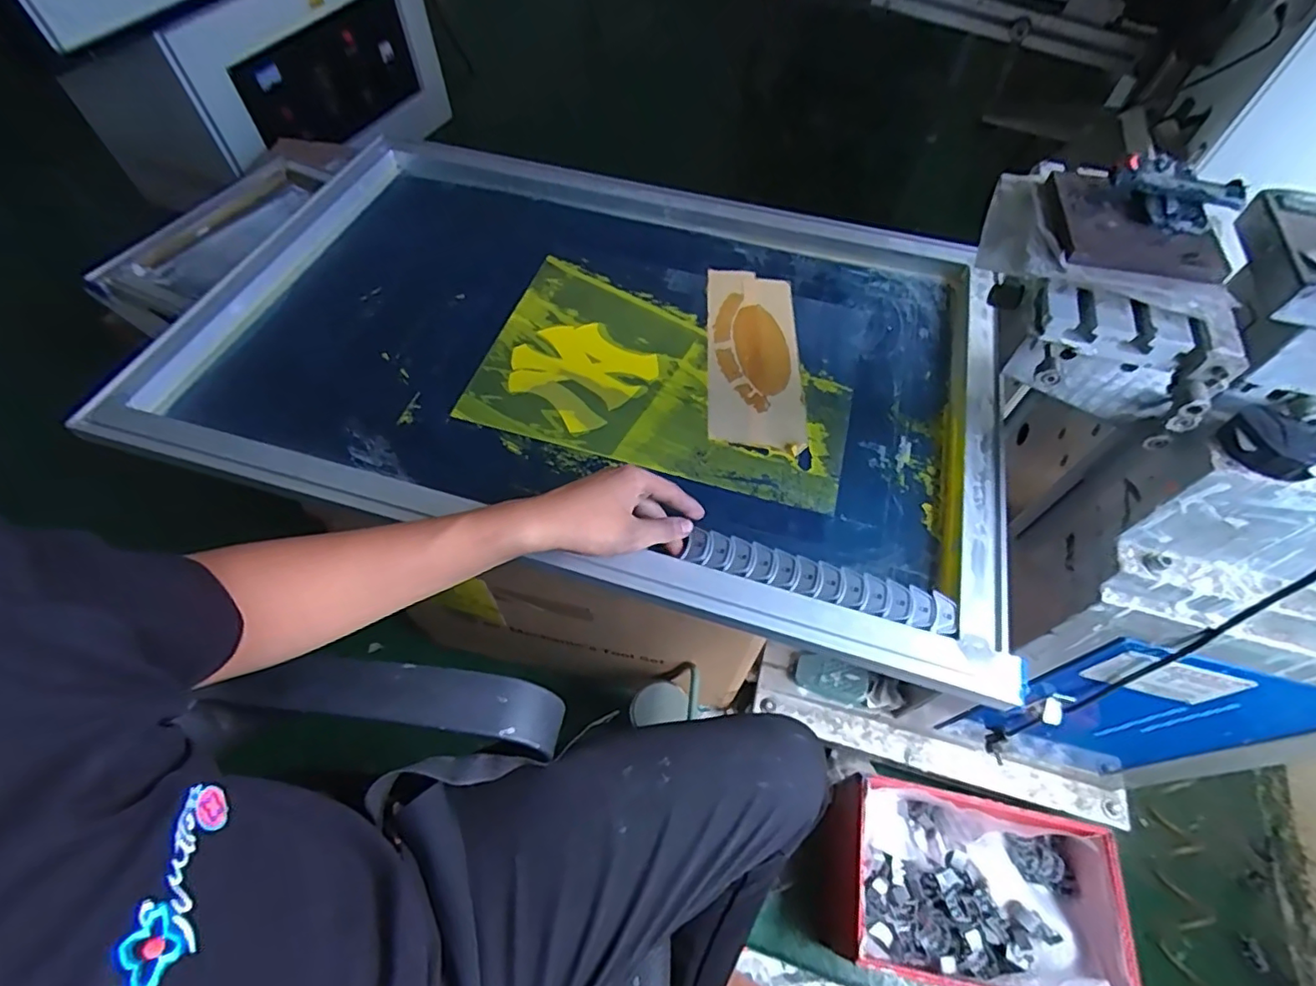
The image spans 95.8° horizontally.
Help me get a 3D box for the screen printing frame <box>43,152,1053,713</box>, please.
[{"bbox_3d":[-0.084,-0.183,0.683,0.894,0.038,0.582,15,59,9],"label":"screen printing frame"}]

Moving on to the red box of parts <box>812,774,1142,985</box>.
[{"bbox_3d":[0.458,0.590,0.883,0.402,0.140,0.245,11,59,5],"label":"red box of parts"}]

